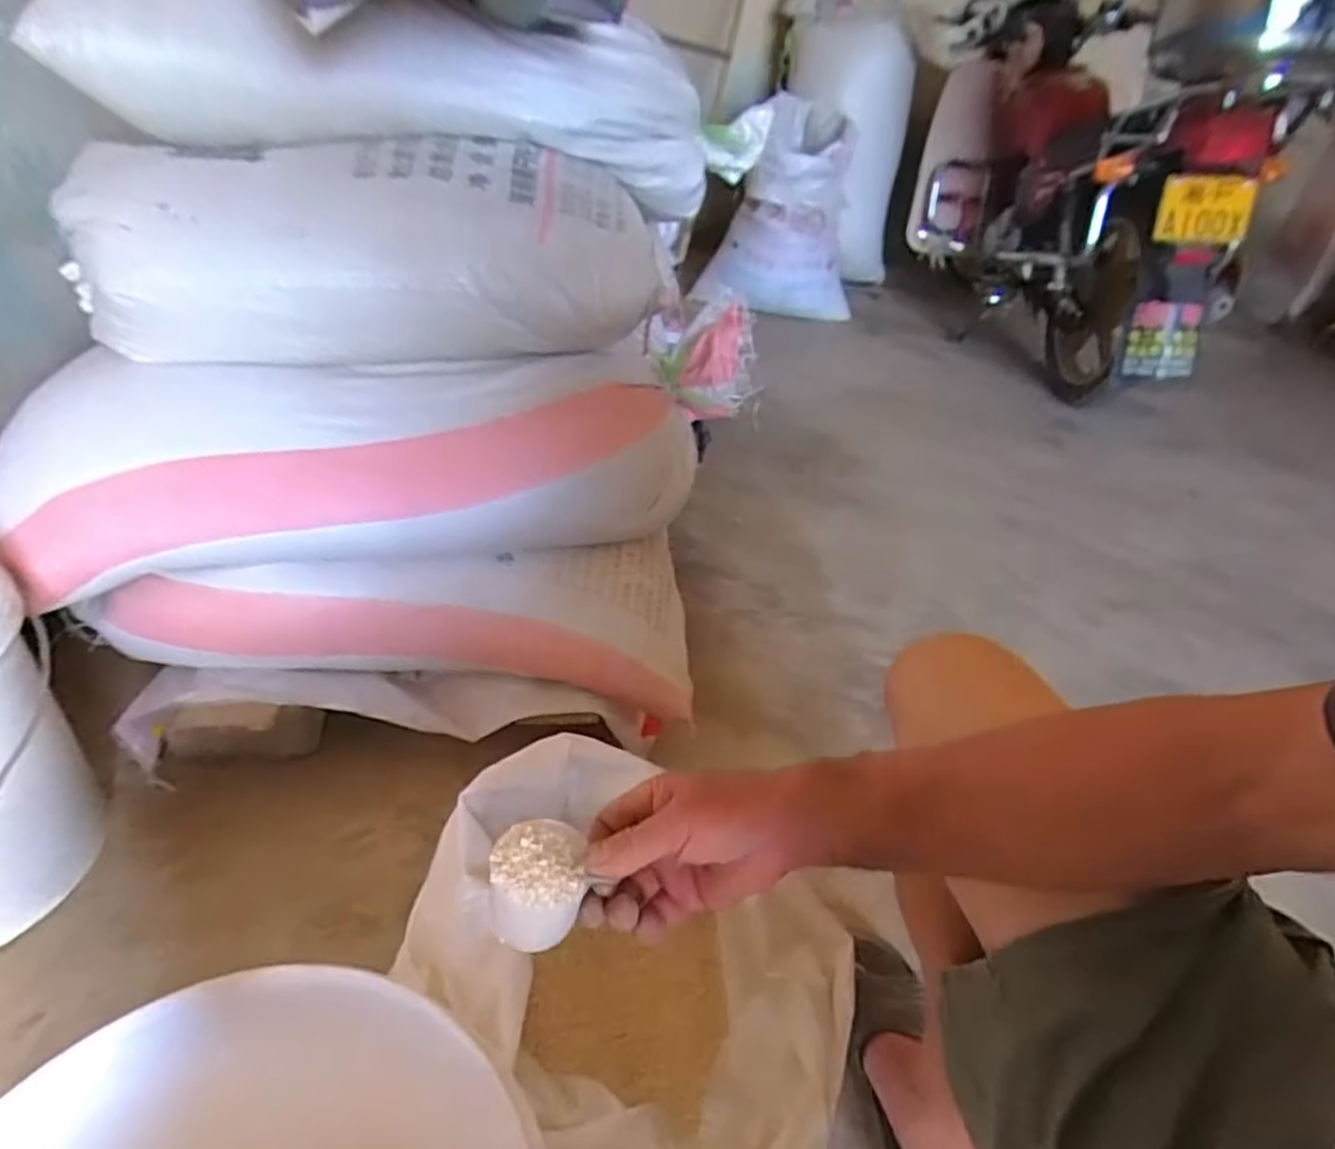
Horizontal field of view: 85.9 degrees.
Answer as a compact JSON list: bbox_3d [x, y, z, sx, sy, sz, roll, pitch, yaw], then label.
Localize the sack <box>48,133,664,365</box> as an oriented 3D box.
[{"bbox_3d":[-0.344,-0.408,0.874,0.644,0.208,0.295,3,37,-5],"label":"sack"}]

